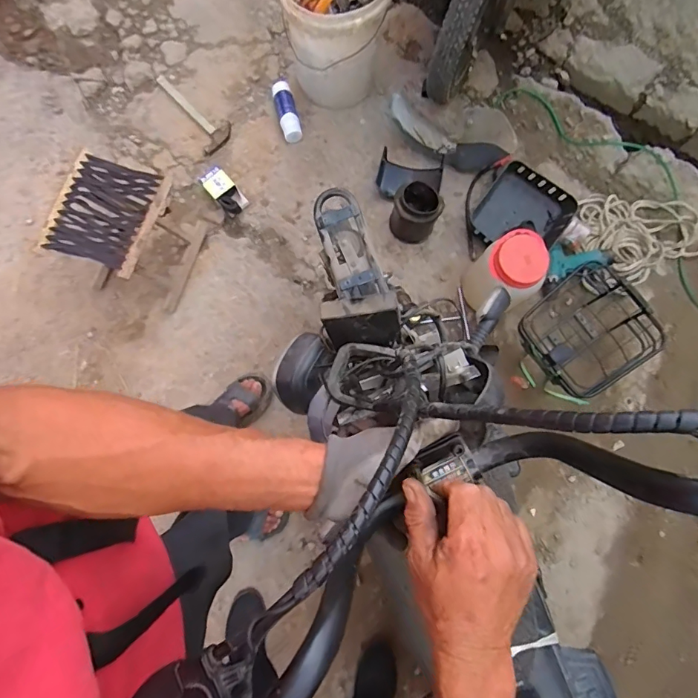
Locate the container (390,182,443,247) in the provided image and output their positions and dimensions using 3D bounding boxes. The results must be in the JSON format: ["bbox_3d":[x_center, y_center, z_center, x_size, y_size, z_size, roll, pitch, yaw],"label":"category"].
[{"bbox_3d":[0.191,-0.386,1.323,0.134,0.151,0.123,-34,81,-7],"label":"container"}]

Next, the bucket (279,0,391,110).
[{"bbox_3d":[-0.030,-0.906,1.323,0.280,0.362,0.274,-1,74,2],"label":"bucket"}]

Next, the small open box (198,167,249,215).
[{"bbox_3d":[-0.387,-0.487,1.386,0.079,0.056,0.160,-43,83,-8],"label":"small open box"}]

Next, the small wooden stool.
[{"bbox_3d":[-0.583,-0.296,1.222,0.248,0.307,0.278,13,79,2],"label":"small wooden stool"}]

